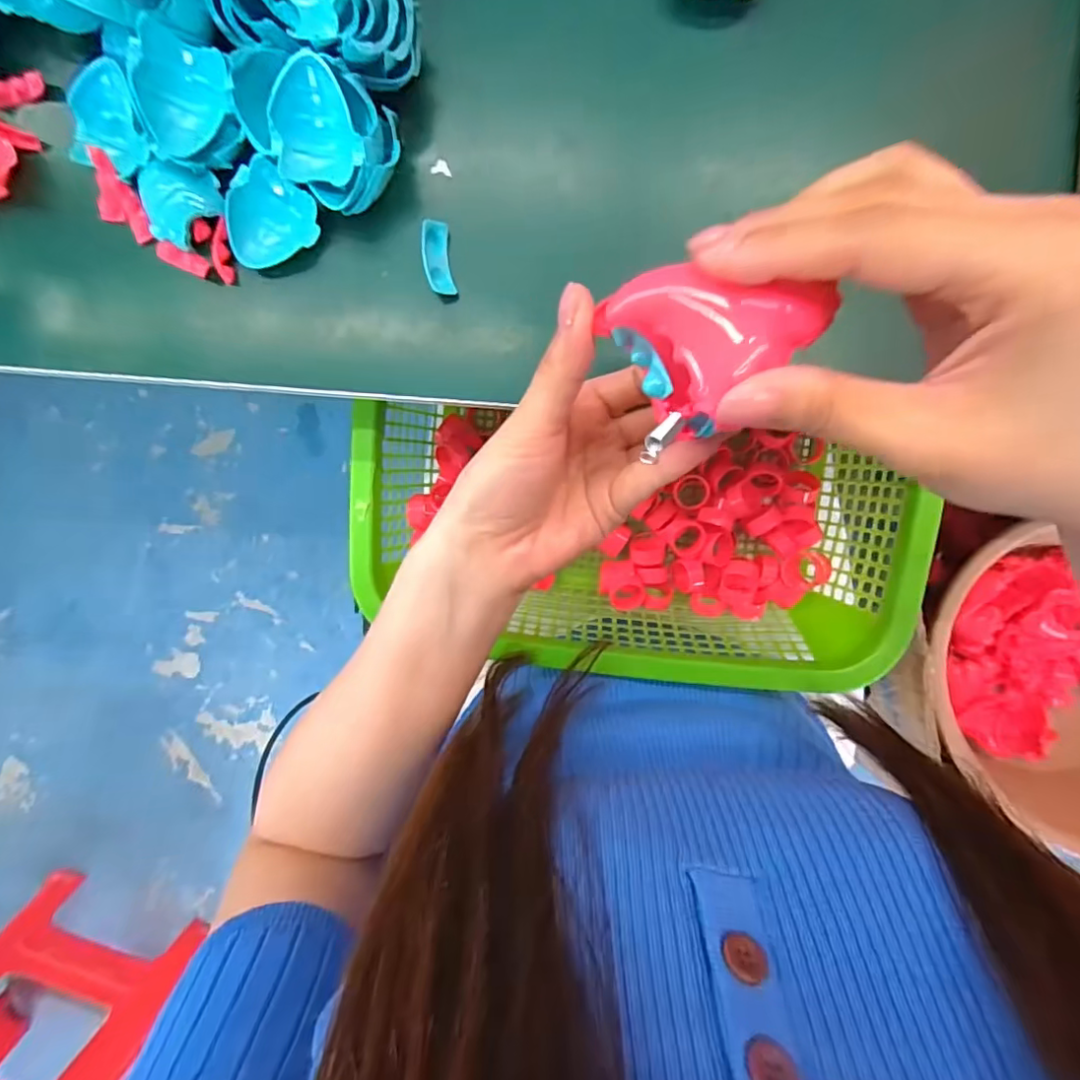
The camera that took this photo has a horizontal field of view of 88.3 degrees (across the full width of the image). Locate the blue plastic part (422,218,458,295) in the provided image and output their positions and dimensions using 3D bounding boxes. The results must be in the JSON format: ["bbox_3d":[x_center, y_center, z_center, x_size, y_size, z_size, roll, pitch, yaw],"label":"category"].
[{"bbox_3d":[-0.049,-0.135,0.266,0.013,0.009,0.033,-8,97,1],"label":"blue plastic part"}]

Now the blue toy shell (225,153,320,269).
[{"bbox_3d":[-0.128,-0.149,0.258,0.043,0.012,0.038,-43,95,5],"label":"blue toy shell"}]

